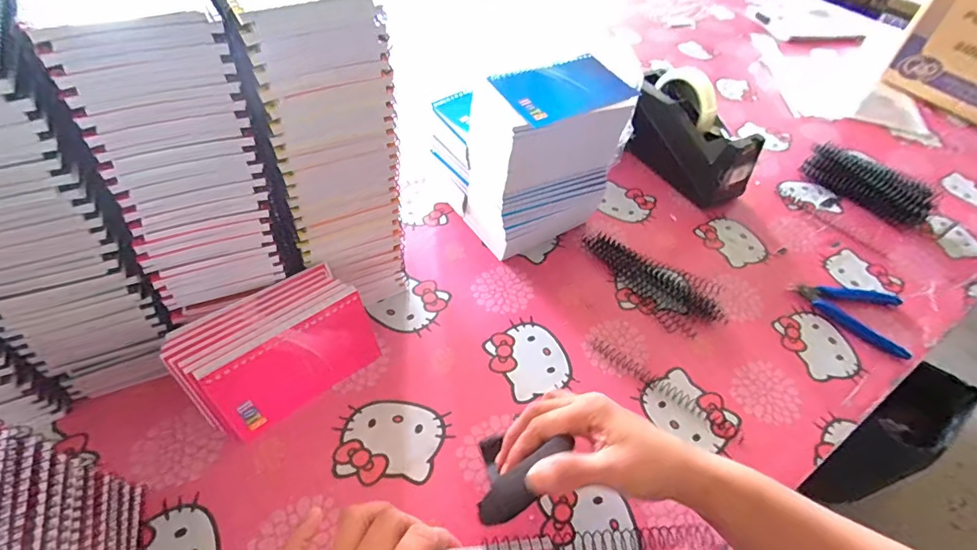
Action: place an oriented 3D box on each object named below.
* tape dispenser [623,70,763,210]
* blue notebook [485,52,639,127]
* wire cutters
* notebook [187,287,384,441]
[{"bbox_3d":[0.265,-0.191,0.628,0.072,0.122,0.191,-27,56,-26],"label":"tape dispenser"},{"bbox_3d":[0.073,-0.179,0.445,0.131,0.013,0.071,-23,70,-27],"label":"blue notebook"},{"bbox_3d":[0.396,0.038,0.516,0.110,0.011,0.086,18,49,11],"label":"wire cutters"},{"bbox_3d":[-0.156,0.072,0.389,0.129,0.078,0.007,-32,40,-29],"label":"notebook"}]

